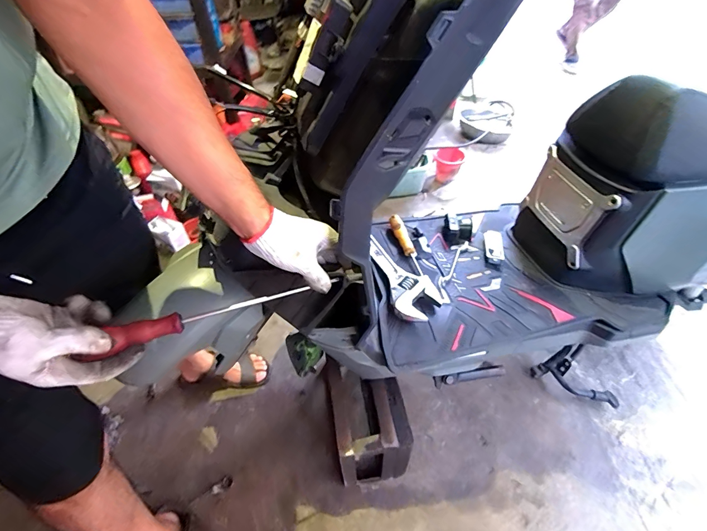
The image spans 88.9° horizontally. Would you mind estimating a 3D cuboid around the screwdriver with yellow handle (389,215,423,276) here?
[{"bbox_3d":[0.122,-0.048,0.815,0.029,0.021,0.167,-15,61,-12],"label":"screwdriver with yellow handle"}]

